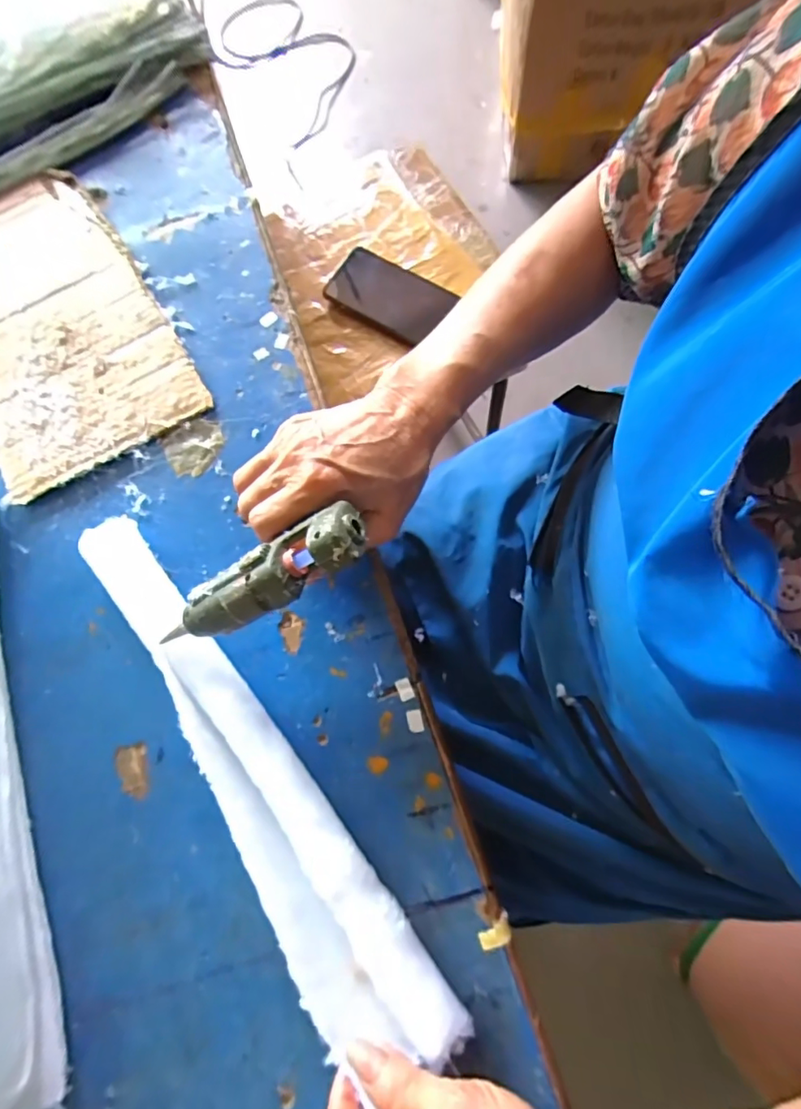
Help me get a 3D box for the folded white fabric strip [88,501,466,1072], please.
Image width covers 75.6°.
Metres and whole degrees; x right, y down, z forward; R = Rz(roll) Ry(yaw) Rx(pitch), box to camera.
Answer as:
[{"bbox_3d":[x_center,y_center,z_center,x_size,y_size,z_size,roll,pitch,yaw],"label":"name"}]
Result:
[{"bbox_3d":[-0.087,0.115,0.289,0.055,0.028,0.329,-35,76,-9],"label":"folded white fabric strip"}]

